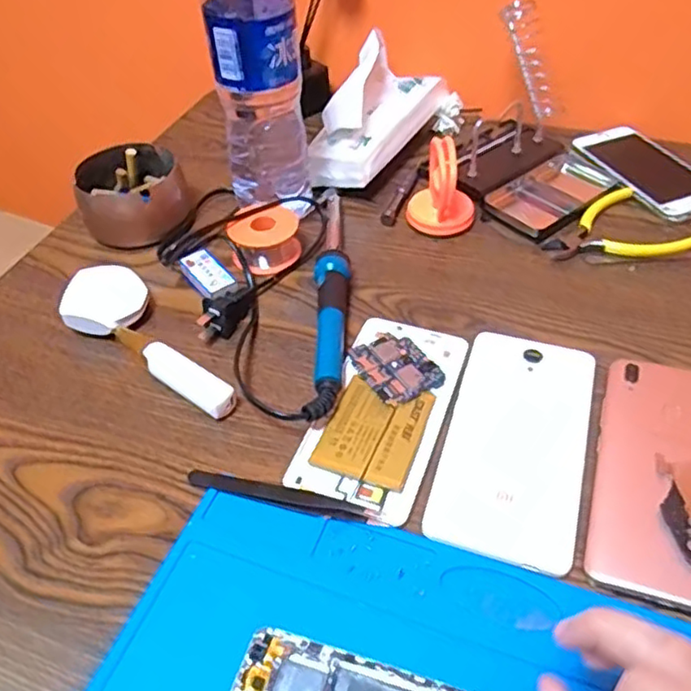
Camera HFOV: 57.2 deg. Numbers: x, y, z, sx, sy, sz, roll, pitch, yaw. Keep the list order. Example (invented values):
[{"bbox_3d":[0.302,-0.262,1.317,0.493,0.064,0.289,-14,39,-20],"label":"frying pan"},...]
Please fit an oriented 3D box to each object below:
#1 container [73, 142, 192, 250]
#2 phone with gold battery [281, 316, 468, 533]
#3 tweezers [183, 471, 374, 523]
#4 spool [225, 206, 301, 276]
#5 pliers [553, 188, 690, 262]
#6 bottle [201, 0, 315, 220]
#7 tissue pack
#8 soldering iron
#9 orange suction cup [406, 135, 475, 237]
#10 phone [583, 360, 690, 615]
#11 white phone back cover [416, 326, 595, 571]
[{"bbox_3d":[-0.176,-0.123,0.524,0.085,0.051,0.081,-2,46,2],"label":"container"},{"bbox_3d":[0.024,0.038,0.387,0.072,0.008,0.142,14,49,17],"label":"phone with gold battery"},{"bbox_3d":[-0.038,0.082,0.347,0.105,0.006,0.011,11,48,13],"label":"tweezers"},{"bbox_3d":[-0.063,-0.083,0.494,0.052,0.033,0.052,-2,46,2],"label":"spool"},{"bbox_3d":[0.211,-0.097,0.503,0.104,0.012,0.077,-3,46,0],"label":"pliers"},{"bbox_3d":[-0.062,-0.187,0.460,0.062,0.220,0.059,-9,46,-6],"label":"bottle"},{"bbox_3d":[0.031,-0.211,0.569,0.062,0.086,0.170,21,51,22],"label":"tissue pack"},{"bbox_3d":[-0.009,-0.043,0.453,0.023,0.024,0.245,0,46,3],"label":"soldering iron"},{"bbox_3d":[0.076,-0.122,0.499,0.051,0.066,0.044,4,47,7],"label":"orange suction cup"},{"bbox_3d":[0.178,0.071,0.343,0.079,0.013,0.149,14,49,16],"label":"phone"},{"bbox_3d":[0.099,0.053,0.364,0.075,0.009,0.148,13,48,15],"label":"white phone back cover"}]

